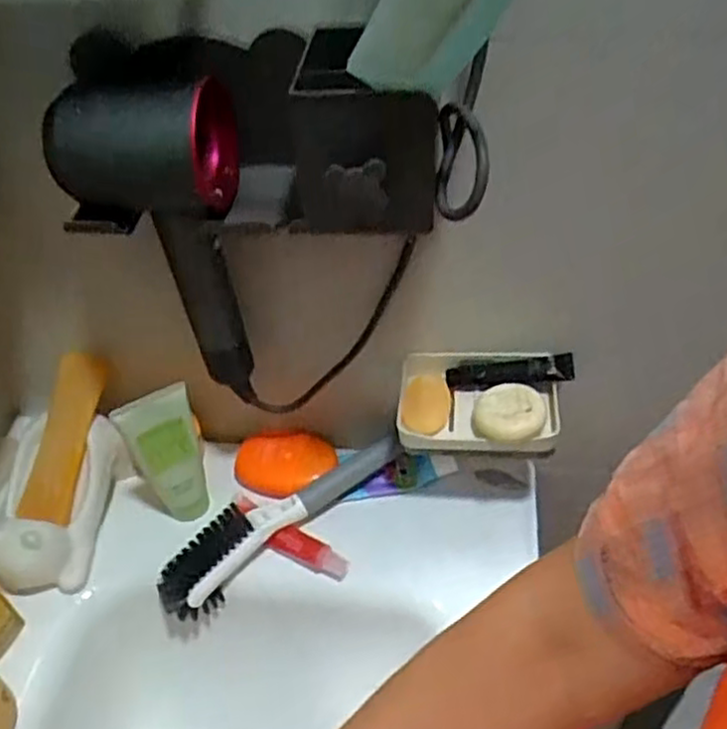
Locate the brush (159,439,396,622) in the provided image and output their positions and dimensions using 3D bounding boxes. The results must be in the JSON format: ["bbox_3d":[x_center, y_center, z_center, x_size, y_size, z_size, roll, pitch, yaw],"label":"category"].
[{"bbox_3d":[-0.071,0.127,0.626,0.228,0.039,0.038,-29,50,-23],"label":"brush"}]

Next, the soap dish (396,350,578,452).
[{"bbox_3d":[0.095,0.031,0.583,0.133,0.043,0.079,1,45,6],"label":"soap dish"}]

